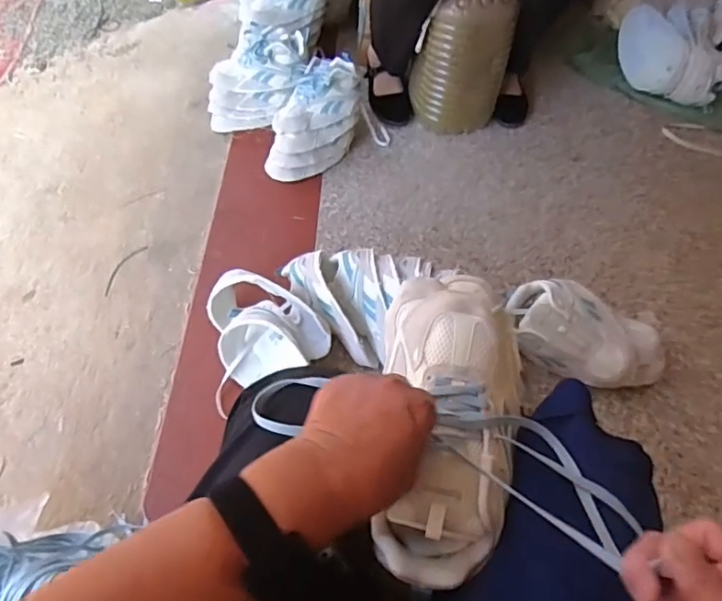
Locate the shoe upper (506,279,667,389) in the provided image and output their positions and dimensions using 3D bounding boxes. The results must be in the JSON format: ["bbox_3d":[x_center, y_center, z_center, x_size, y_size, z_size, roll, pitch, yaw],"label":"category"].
[{"bbox_3d":[0.381,0.061,0.946,0.277,0.118,0.133,19,59,11],"label":"shoe upper"}]

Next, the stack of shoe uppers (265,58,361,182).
[{"bbox_3d":[-0.096,-0.370,1.179,0.138,0.161,0.234,22,59,12],"label":"stack of shoe uppers"}]

